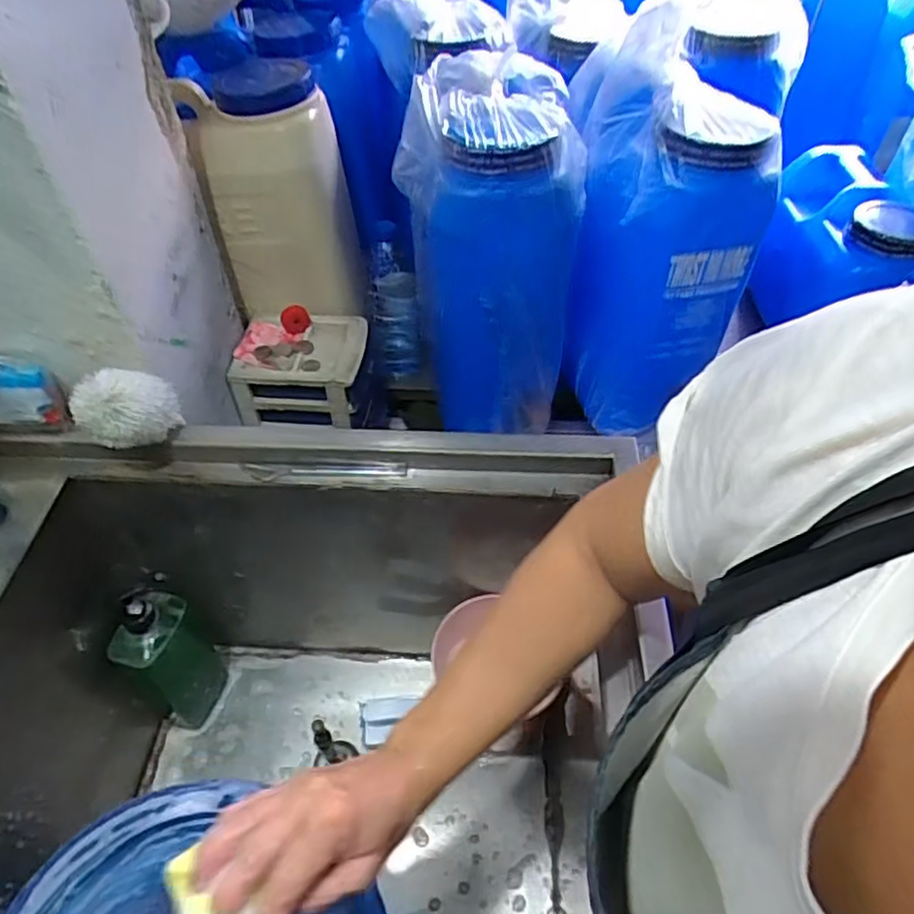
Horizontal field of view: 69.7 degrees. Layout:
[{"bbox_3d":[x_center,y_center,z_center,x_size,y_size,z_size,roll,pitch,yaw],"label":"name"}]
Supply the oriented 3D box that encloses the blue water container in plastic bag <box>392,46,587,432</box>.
[{"bbox_3d":[0.038,-0.253,0.853,0.212,0.391,0.249,3,49,3],"label":"blue water container in plastic bag"}]

